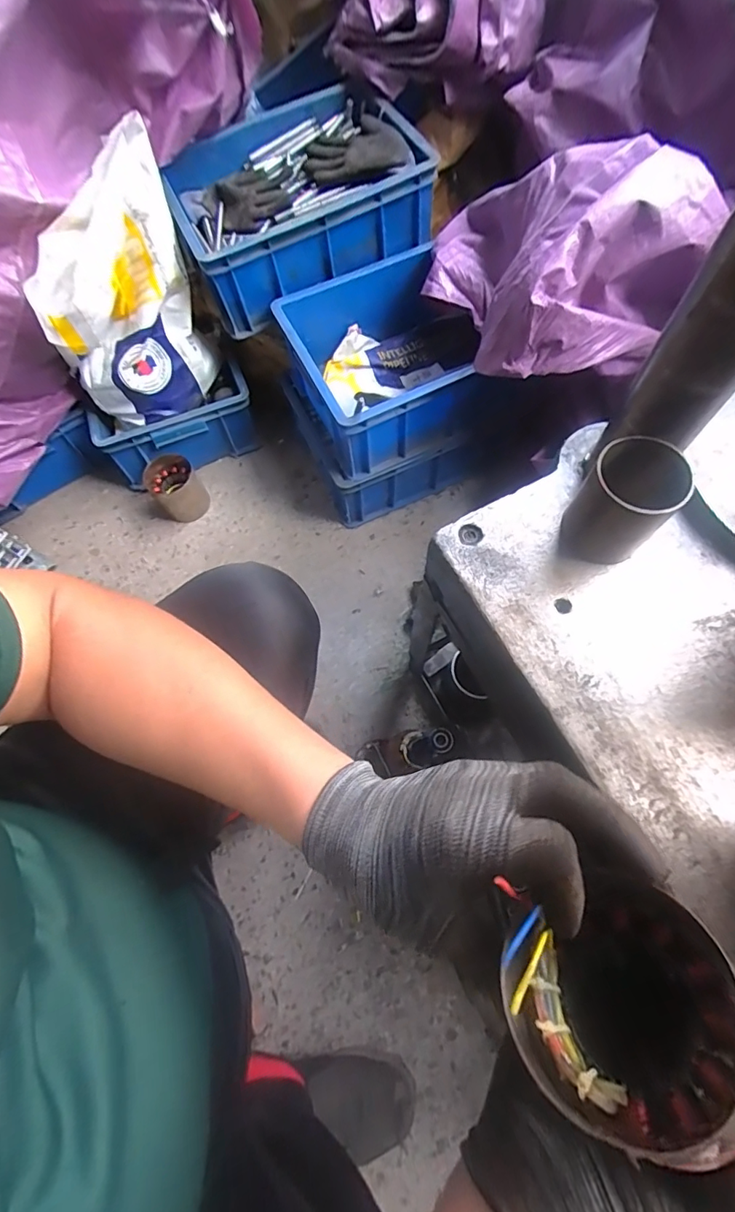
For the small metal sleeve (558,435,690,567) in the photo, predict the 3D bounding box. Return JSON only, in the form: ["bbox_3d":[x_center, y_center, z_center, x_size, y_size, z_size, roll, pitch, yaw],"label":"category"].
[{"bbox_3d":[0.205,-0.080,0.401,0.076,0.087,0.070,-43,73,-13],"label":"small metal sleeve"}]

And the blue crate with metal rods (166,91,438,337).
[{"bbox_3d":[-0.127,-0.694,0.835,0.392,0.146,0.324,-22,70,-6],"label":"blue crate with metal rods"}]

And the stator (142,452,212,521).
[{"bbox_3d":[-0.379,-0.233,0.974,0.095,0.085,0.100,-34,71,-10],"label":"stator"}]

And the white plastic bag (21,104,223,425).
[{"bbox_3d":[-0.372,-0.472,0.772,0.270,0.317,0.126,-43,73,-13],"label":"white plastic bag"}]

